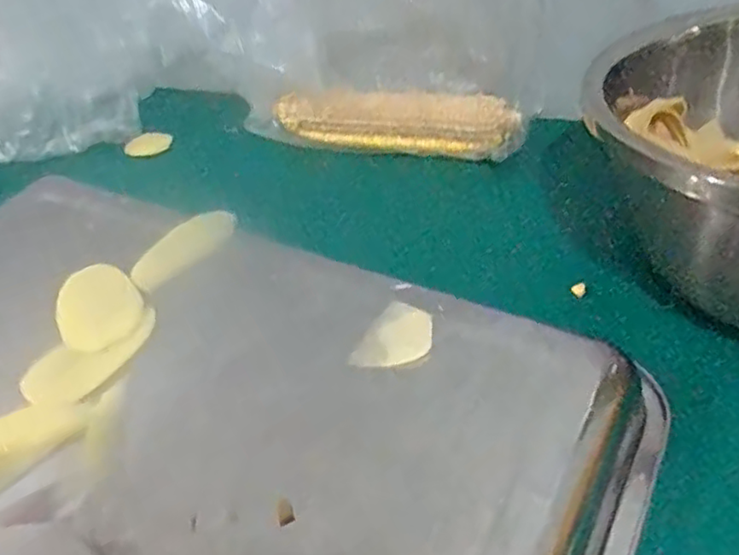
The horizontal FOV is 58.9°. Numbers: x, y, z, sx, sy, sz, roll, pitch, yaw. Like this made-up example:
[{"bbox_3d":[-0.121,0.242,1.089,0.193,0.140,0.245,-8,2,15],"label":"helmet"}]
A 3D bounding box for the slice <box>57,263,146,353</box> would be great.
[{"bbox_3d":[-0.161,0.016,0.386,0.046,0.004,0.069,-26,46,-20],"label":"slice"}]

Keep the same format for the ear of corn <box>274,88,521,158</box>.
[{"bbox_3d":[0.020,-0.135,0.561,0.207,0.043,0.035,7,45,16],"label":"ear of corn"}]

